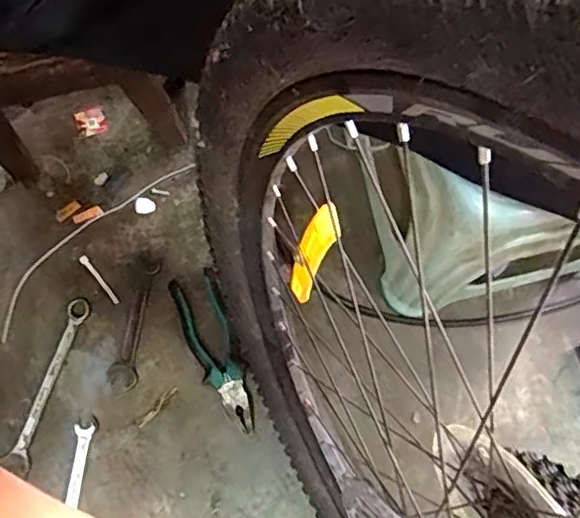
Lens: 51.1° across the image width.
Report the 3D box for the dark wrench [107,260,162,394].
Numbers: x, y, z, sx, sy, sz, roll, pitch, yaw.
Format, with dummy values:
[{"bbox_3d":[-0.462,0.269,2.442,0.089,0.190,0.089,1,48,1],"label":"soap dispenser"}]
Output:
[{"bbox_3d":[-0.181,0.077,0.718,0.030,0.013,0.160,12,76,4],"label":"dark wrench"}]

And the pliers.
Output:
[{"bbox_3d":[-0.088,0.108,0.707,0.054,0.021,0.191,-19,76,-4],"label":"pliers"}]

